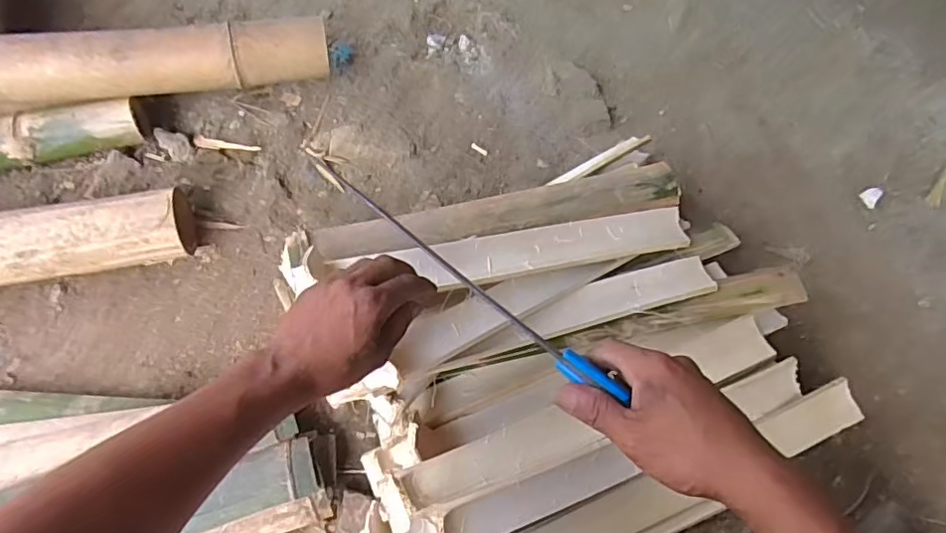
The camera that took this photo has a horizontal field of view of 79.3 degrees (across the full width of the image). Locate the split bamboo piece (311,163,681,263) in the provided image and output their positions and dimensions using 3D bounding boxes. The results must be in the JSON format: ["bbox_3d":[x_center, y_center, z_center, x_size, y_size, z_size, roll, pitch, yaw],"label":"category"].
[{"bbox_3d":[0.041,-0.060,0.658,0.427,0.019,0.051,-12,66,-13],"label":"split bamboo piece"}]

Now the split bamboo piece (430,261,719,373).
[{"bbox_3d":[0.125,0.047,0.642,0.334,0.014,0.056,-15,48,-18],"label":"split bamboo piece"}]

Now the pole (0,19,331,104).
[{"bbox_3d":[-0.493,-0.253,0.707,0.613,0.062,0.086,-3,64,-7],"label":"pole"}]

